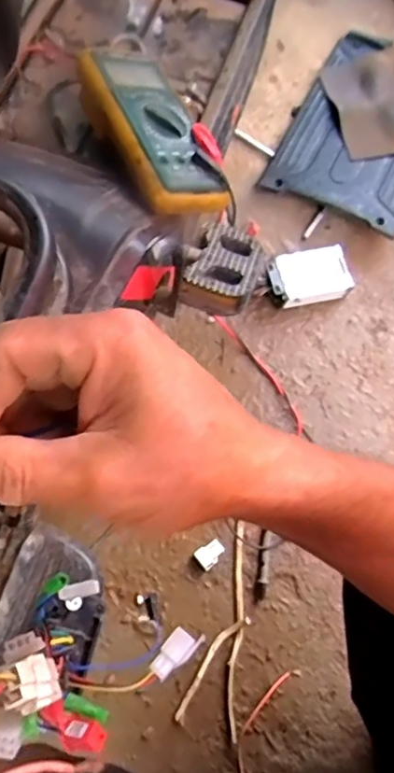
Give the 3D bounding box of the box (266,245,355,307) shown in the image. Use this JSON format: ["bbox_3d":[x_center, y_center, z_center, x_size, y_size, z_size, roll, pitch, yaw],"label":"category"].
[{"bbox_3d":[0.160,-0.157,0.840,0.118,0.044,0.066,-13,75,-4],"label":"box"}]

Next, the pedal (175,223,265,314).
[{"bbox_3d":[0.024,-0.099,0.494,0.056,0.030,0.082,19,50,2],"label":"pedal"}]

